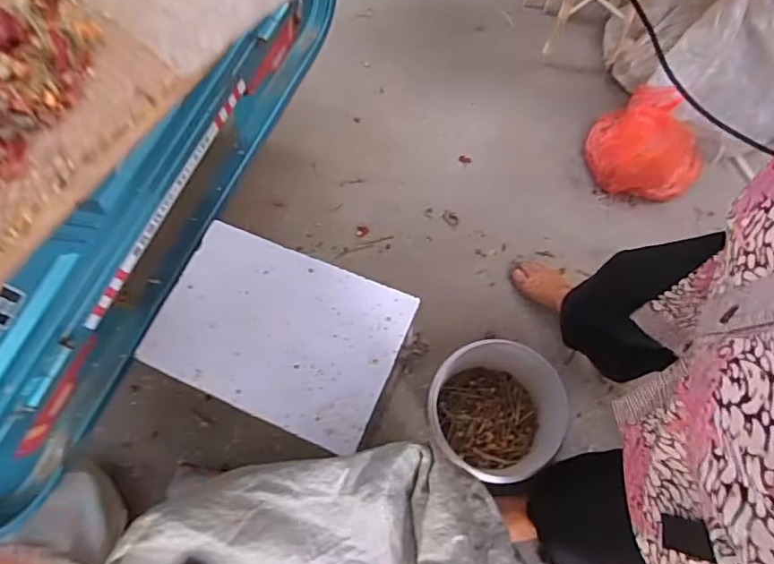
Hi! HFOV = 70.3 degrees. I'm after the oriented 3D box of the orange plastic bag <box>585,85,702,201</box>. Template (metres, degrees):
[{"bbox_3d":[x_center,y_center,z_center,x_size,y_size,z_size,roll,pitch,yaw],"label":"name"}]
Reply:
[{"bbox_3d":[0.611,-0.322,1.325,0.218,0.185,0.275,-33,79,-12],"label":"orange plastic bag"}]

